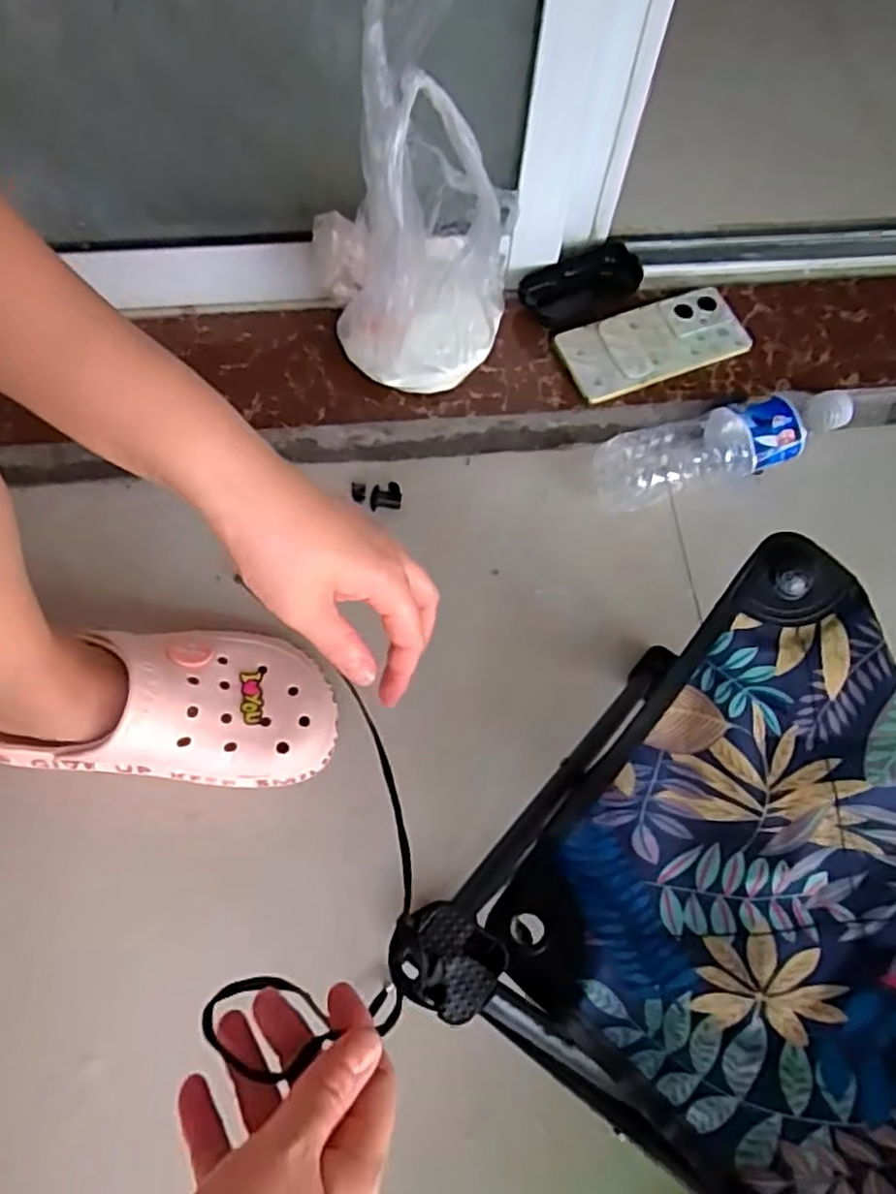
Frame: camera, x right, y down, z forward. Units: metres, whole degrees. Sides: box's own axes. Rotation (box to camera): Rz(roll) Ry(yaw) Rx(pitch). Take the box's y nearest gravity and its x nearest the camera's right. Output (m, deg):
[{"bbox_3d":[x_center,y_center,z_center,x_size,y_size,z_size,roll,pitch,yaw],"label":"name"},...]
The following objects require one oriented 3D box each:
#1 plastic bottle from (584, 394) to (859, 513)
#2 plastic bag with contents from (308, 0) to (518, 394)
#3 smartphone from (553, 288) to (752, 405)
[{"bbox_3d":[0.234,-0.128,0.597,0.223,0.059,0.066,-13,70,-8],"label":"plastic bottle"},{"bbox_3d":[-0.029,-0.269,0.503,0.147,0.275,0.111,9,68,1],"label":"plastic bag with contents"},{"bbox_3d":[0.179,-0.222,0.627,0.160,0.014,0.074,-21,71,-11],"label":"smartphone"}]

